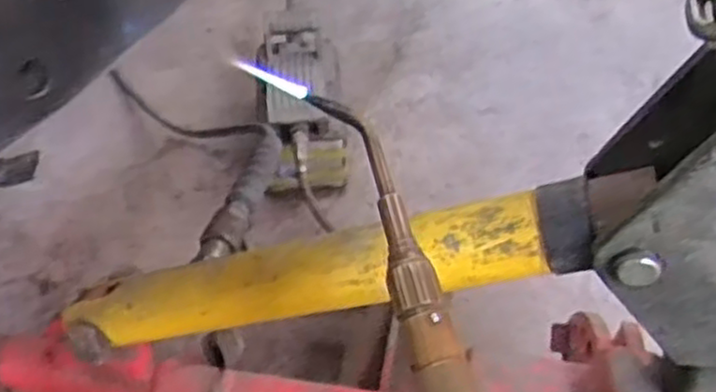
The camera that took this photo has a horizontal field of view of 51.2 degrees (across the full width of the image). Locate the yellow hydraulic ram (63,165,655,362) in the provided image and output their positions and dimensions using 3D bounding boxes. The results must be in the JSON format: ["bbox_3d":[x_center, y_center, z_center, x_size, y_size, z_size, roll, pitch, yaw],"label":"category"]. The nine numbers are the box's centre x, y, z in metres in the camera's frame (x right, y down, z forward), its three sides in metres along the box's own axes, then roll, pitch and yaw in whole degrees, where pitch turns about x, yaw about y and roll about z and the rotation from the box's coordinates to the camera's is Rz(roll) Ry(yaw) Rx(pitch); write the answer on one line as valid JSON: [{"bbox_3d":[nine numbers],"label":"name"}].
[{"bbox_3d":[-0.030,0.058,0.541,0.463,0.049,0.060,-15,40,26],"label":"yellow hydraulic ram"}]

